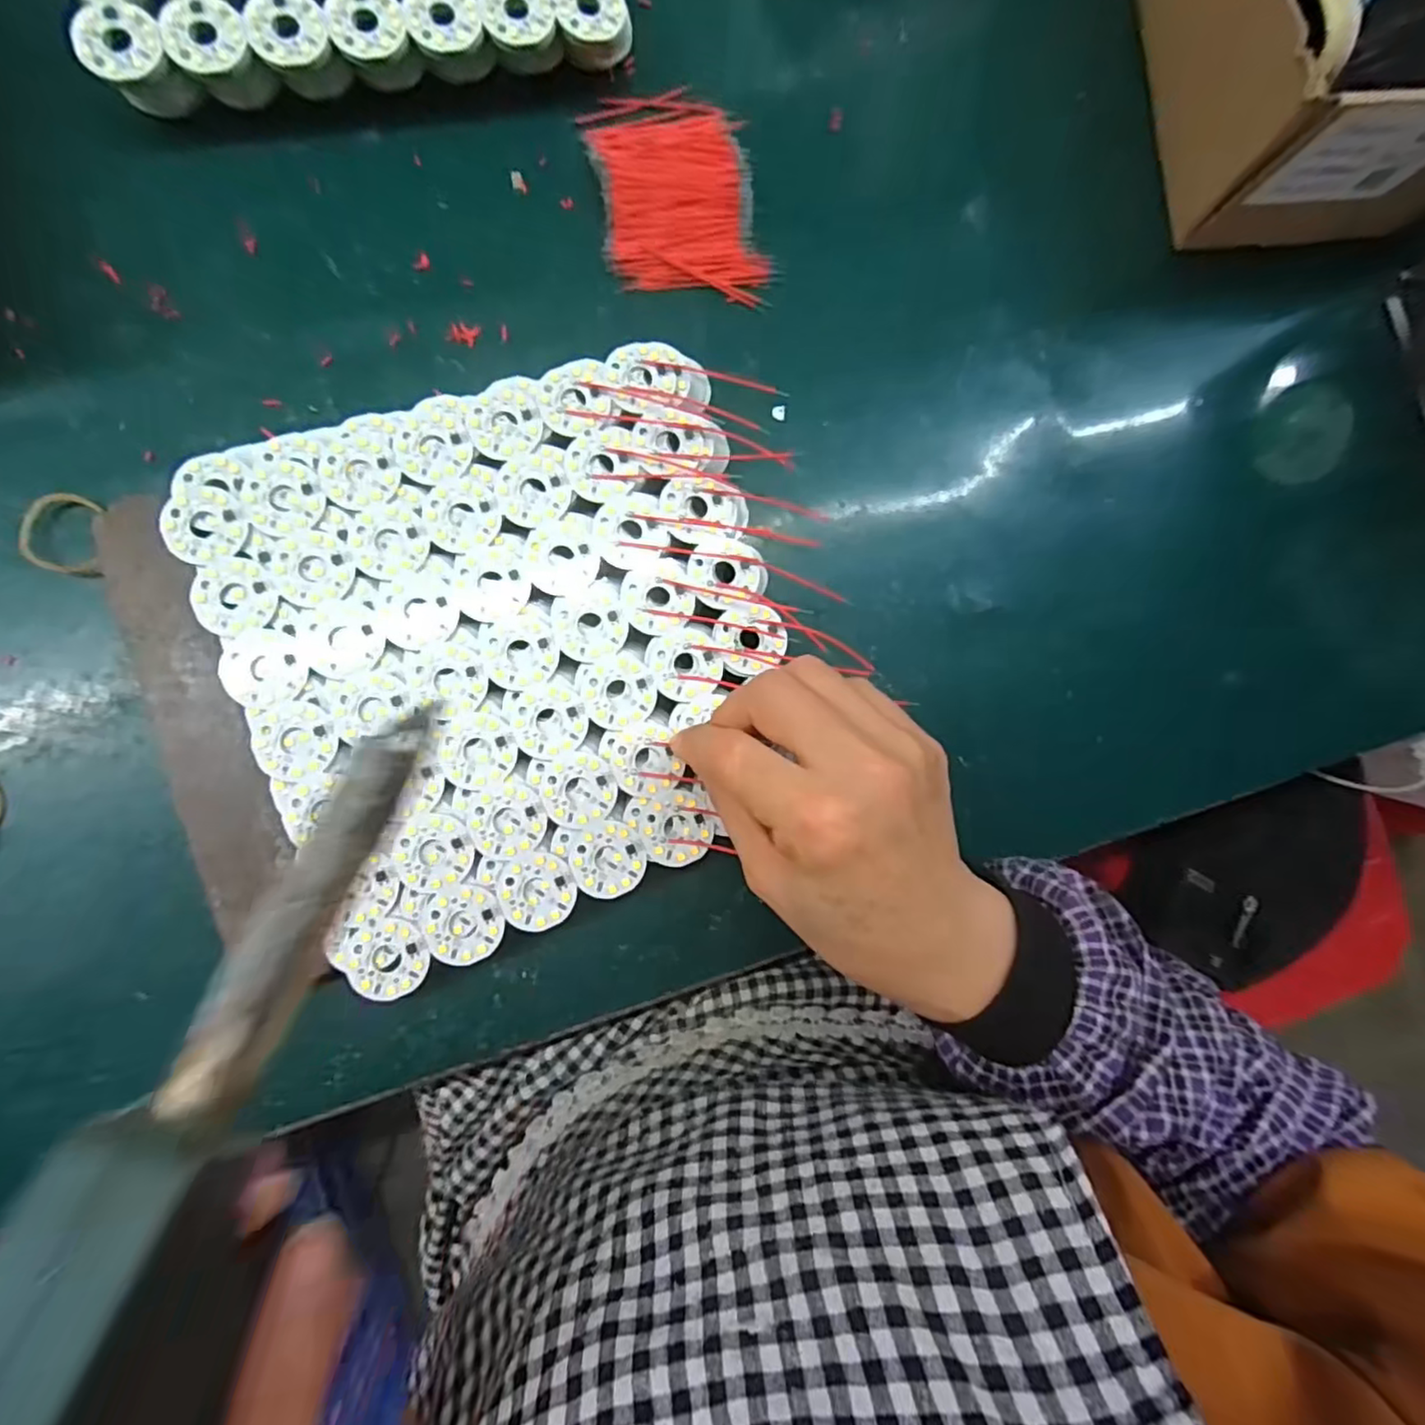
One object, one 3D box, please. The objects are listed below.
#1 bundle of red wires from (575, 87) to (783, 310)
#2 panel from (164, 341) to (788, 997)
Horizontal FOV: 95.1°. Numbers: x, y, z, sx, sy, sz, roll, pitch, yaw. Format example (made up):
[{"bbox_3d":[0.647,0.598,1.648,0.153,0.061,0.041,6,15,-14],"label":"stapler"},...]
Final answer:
[{"bbox_3d":[-0.016,-0.245,0.306,0.075,0.012,0.104,-12,89,-8],"label":"bundle of red wires"},{"bbox_3d":[-0.079,-0.027,0.271,0.214,0.008,0.216,-20,90,-8],"label":"panel"}]

